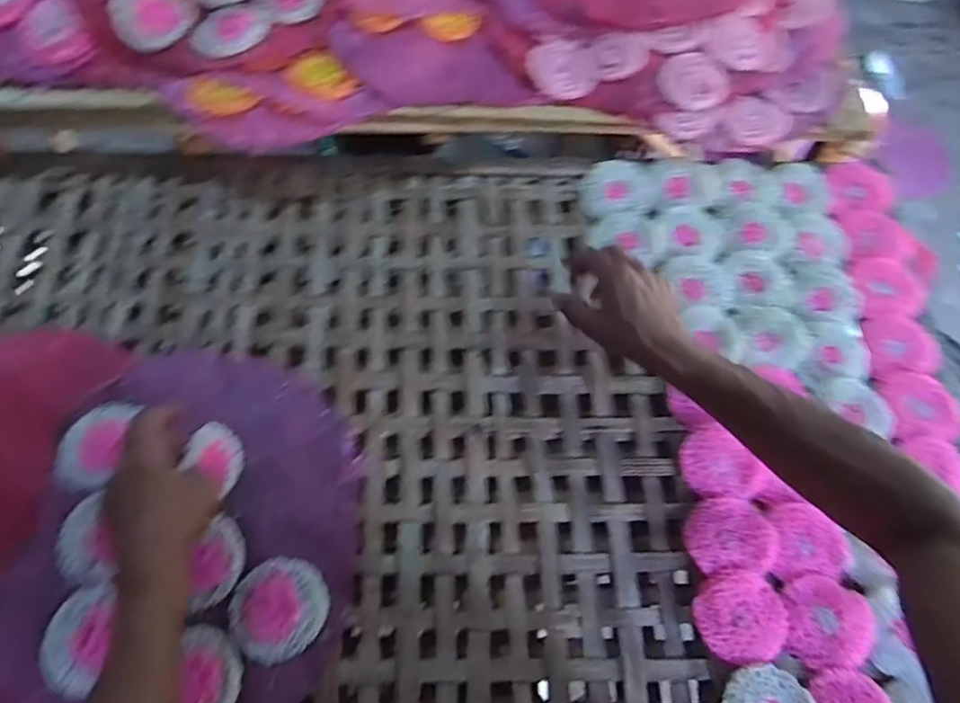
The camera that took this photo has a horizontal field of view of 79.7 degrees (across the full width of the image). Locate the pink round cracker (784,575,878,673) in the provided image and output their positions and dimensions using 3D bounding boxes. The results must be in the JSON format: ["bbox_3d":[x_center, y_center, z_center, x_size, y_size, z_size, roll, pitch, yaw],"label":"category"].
[{"bbox_3d":[0.315,0.243,0.517,0.075,0.016,0.074,1,68,-3],"label":"pink round cracker"}]

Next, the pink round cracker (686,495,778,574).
[{"bbox_3d":[0.237,0.172,0.542,0.080,0.019,0.065,0,68,-3],"label":"pink round cracker"}]

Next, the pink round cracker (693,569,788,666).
[{"bbox_3d":[0.235,0.238,0.517,0.081,0.007,0.075,9,68,0],"label":"pink round cracker"}]

